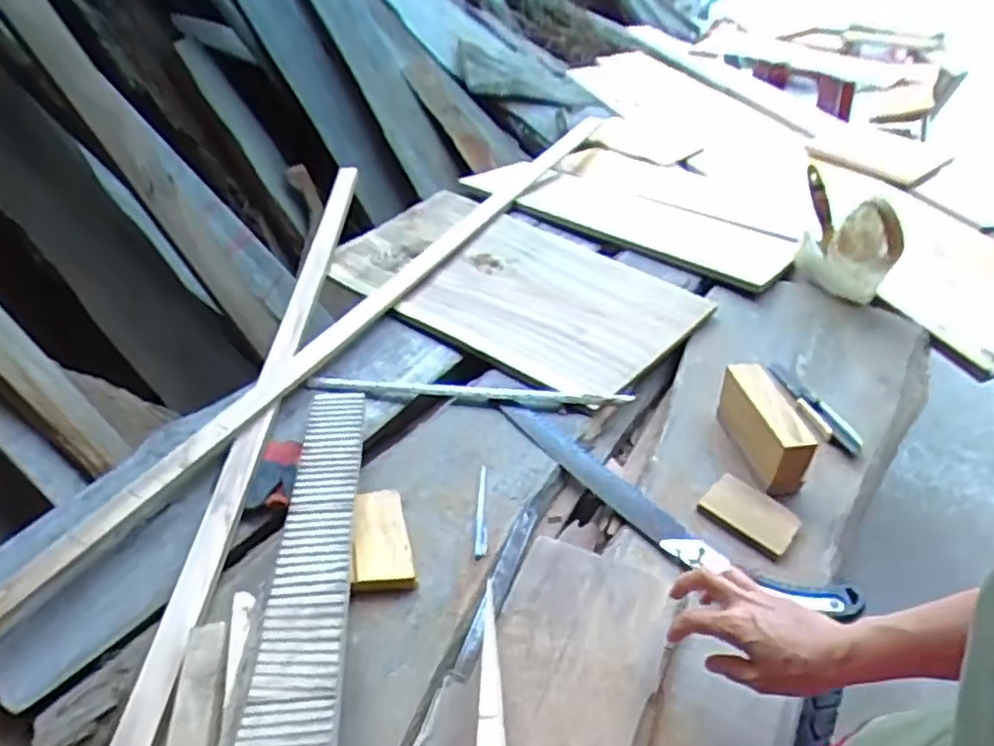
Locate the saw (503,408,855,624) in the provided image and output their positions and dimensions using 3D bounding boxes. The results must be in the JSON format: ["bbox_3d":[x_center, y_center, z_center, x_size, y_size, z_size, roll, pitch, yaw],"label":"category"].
[{"bbox_3d":[0.175,0.153,0.780,0.446,0.018,0.067,30,54,33],"label":"saw"}]

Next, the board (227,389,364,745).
[{"bbox_3d":[-0.181,0.215,0.642,0.087,0.029,0.596,-2,36,-4],"label":"board"}]

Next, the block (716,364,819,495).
[{"bbox_3d":[0.321,0.062,0.815,0.050,0.090,0.150,-12,45,-8],"label":"block"}]

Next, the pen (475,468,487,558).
[{"bbox_3d":[-0.017,0.158,0.782,0.013,0.011,0.132,-2,45,2],"label":"pen"}]

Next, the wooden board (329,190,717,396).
[{"bbox_3d":[0.023,-0.161,1.139,0.604,0.027,0.341,26,50,30],"label":"wooden board"}]

